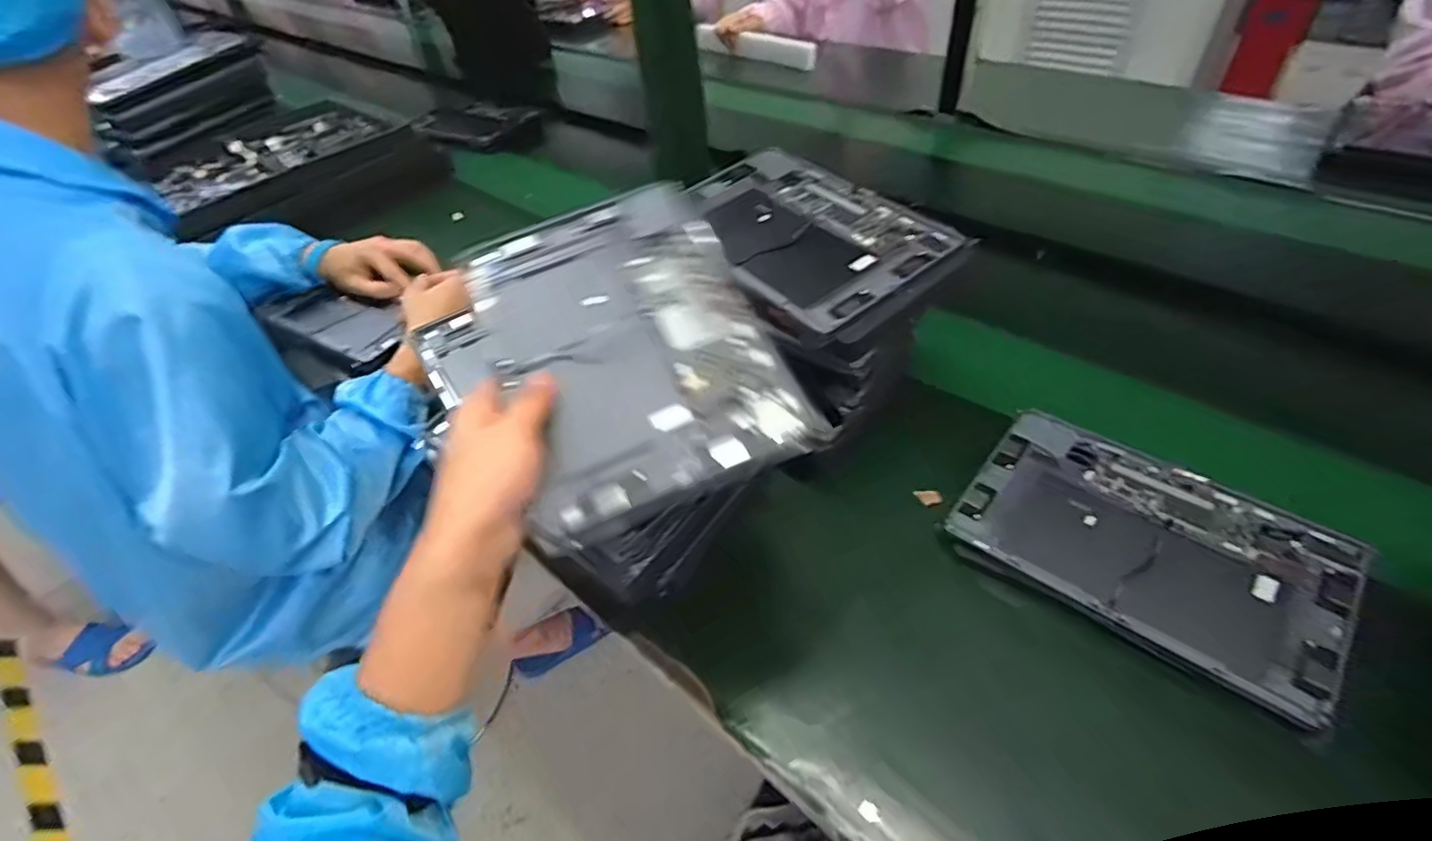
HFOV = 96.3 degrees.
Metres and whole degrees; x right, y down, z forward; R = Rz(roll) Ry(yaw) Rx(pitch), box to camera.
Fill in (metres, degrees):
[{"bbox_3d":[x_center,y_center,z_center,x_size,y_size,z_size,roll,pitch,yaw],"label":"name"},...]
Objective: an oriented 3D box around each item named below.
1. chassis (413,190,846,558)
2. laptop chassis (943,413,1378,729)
[{"bbox_3d":[-0.075,-0.050,0.431,0.206,0.020,0.261,-22,59,-8],"label":"chassis"},{"bbox_3d":[0.330,0.093,0.495,0.252,0.025,0.169,29,54,31],"label":"laptop chassis"}]

